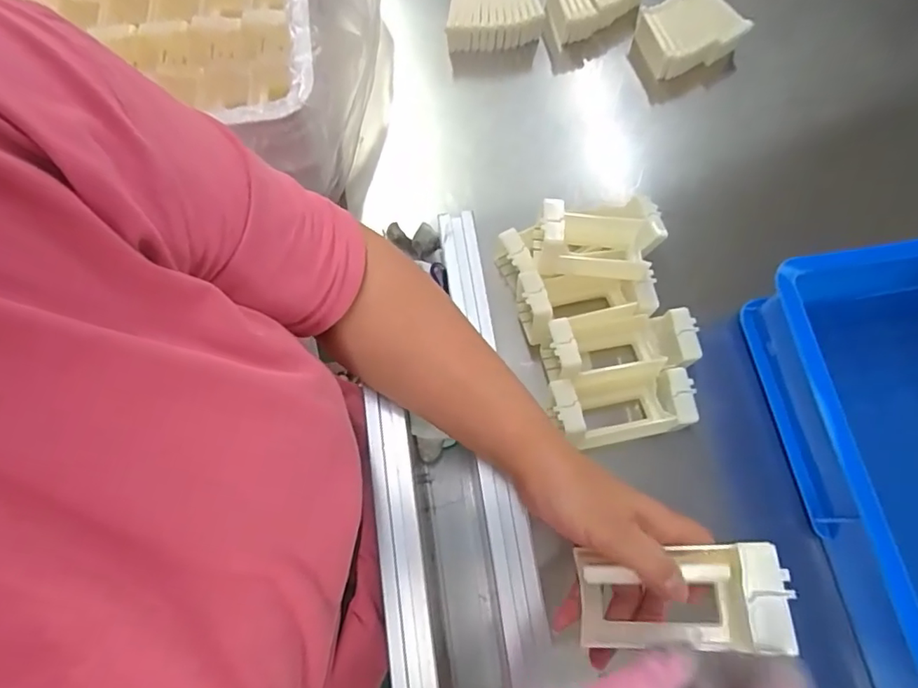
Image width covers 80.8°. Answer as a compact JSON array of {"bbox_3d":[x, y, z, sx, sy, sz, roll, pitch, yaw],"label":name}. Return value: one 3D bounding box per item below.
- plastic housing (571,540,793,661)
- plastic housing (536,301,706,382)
[{"bbox_3d":[0.112,0.129,0.275,0.097,0.022,0.046,-8,72,16],"label":"plastic housing"},{"bbox_3d":[0.142,0.004,0.500,0.140,0.069,0.058,-5,72,-16],"label":"plastic housing"}]

